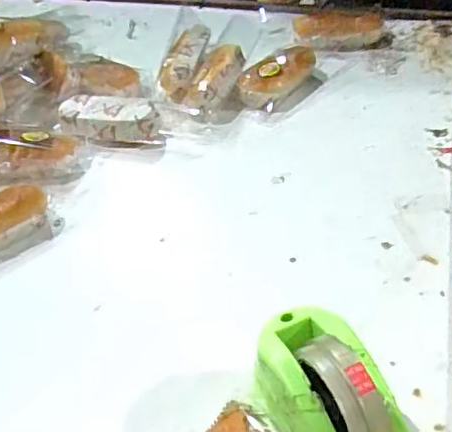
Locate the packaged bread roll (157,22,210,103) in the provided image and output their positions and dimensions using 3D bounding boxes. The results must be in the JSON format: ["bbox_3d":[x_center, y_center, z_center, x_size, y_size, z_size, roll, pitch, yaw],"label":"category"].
[{"bbox_3d":[-0.064,-0.234,0.901,0.060,0.053,0.175,4,43,8],"label":"packaged bread roll"}]

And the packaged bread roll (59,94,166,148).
[{"bbox_3d":[-0.158,-0.129,0.794,0.152,0.043,0.071,12,45,17],"label":"packaged bread roll"}]

